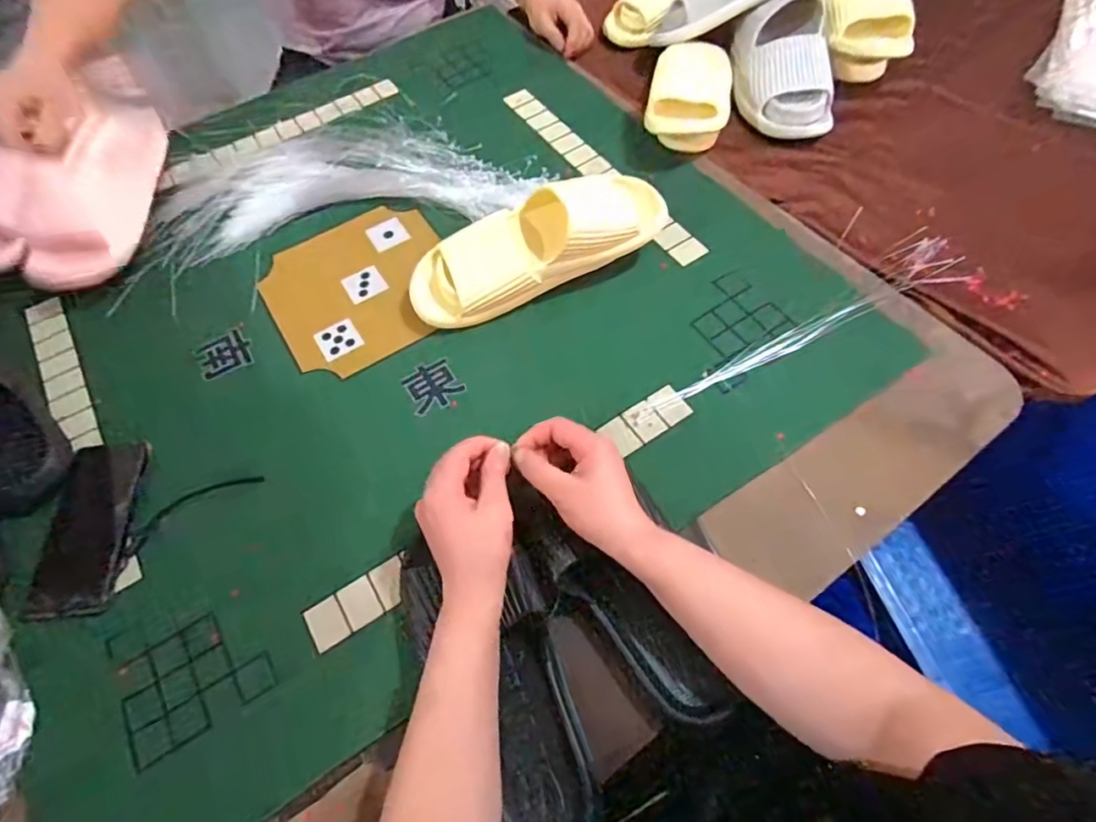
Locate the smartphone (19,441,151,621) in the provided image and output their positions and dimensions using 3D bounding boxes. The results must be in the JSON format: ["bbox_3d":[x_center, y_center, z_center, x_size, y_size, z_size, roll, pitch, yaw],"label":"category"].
[{"bbox_3d":[-0.421,0.105,0.527,0.071,0.010,0.161,-5,60,0],"label":"smartphone"}]

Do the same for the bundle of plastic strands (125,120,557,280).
[{"bbox_3d":[-0.261,-0.293,0.722,0.477,0.022,0.210,-10,60,-3],"label":"bundle of plastic strands"}]

